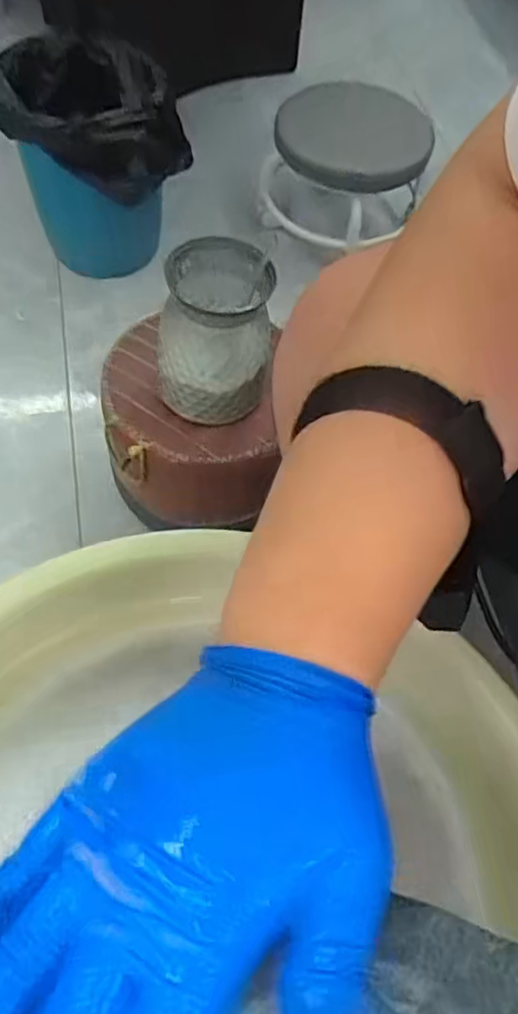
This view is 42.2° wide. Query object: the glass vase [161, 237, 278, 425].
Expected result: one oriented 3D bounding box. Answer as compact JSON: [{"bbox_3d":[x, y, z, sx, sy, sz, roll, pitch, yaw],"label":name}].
[{"bbox_3d":[-0.050,-0.198,0.768,0.117,0.149,0.146,2,60,-3],"label":"glass vase"}]

